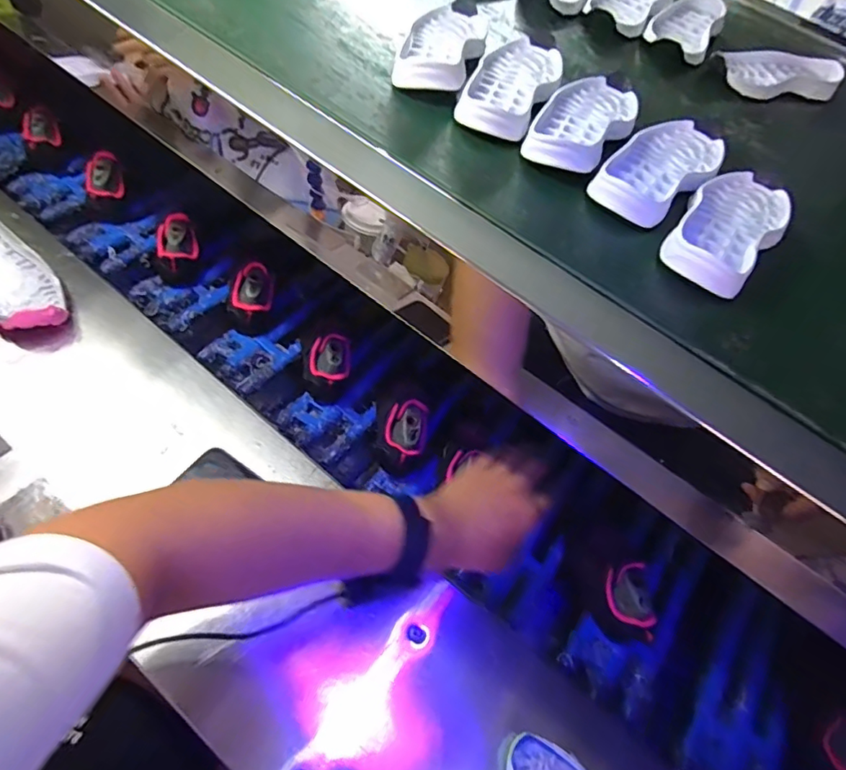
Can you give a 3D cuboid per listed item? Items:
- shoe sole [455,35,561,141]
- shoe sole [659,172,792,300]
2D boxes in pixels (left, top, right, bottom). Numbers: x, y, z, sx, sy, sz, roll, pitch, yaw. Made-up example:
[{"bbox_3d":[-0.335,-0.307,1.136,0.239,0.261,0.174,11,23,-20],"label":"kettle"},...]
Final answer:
[{"bbox_3d":[0.077,-0.258,0.459,0.063,0.028,0.152,17,60,14],"label":"shoe sole"},{"bbox_3d":[0.227,-0.118,0.401,0.065,0.021,0.155,33,53,22],"label":"shoe sole"}]

